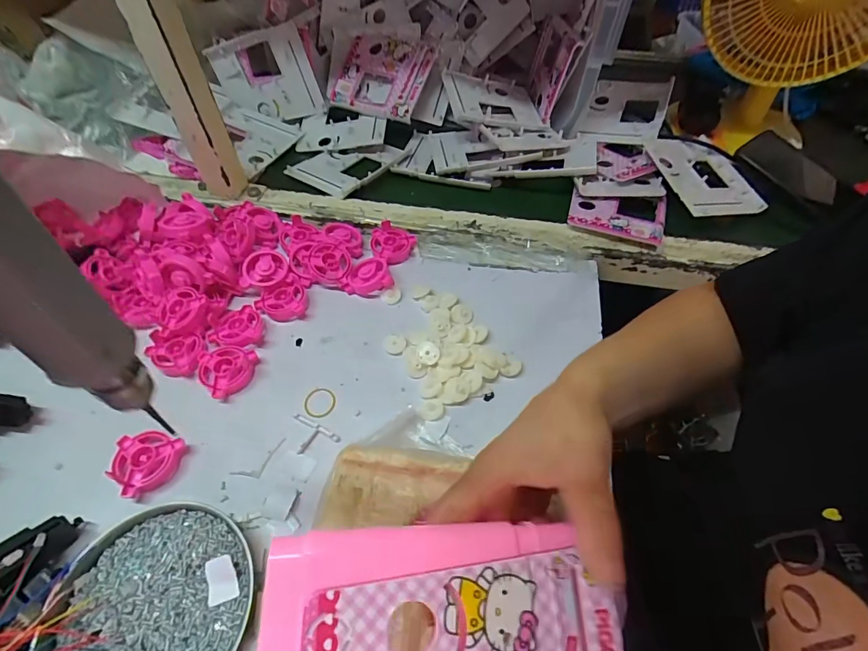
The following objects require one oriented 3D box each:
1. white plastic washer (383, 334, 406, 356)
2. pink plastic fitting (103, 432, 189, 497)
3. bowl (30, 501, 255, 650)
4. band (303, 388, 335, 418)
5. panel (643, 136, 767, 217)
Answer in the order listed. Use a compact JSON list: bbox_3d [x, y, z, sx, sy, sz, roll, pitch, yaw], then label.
[{"bbox_3d":[-0.040,0.019,0.437,0.022,0.004,0.022,4,53,-1],"label":"white plastic washer"},{"bbox_3d":[-0.245,0.116,0.360,0.051,0.015,0.051,15,54,7],"label":"pink plastic fitting"},{"bbox_3d":[-0.191,0.192,0.289,0.120,0.021,0.132,2,53,-2],"label":"bowl"},{"bbox_3d":[-0.107,0.072,0.401,0.028,0.004,0.030,2,53,-2],"label":"band"},{"bbox_3d":[0.354,-0.197,0.557,0.125,0.012,0.146,-2,59,-16],"label":"panel"}]

